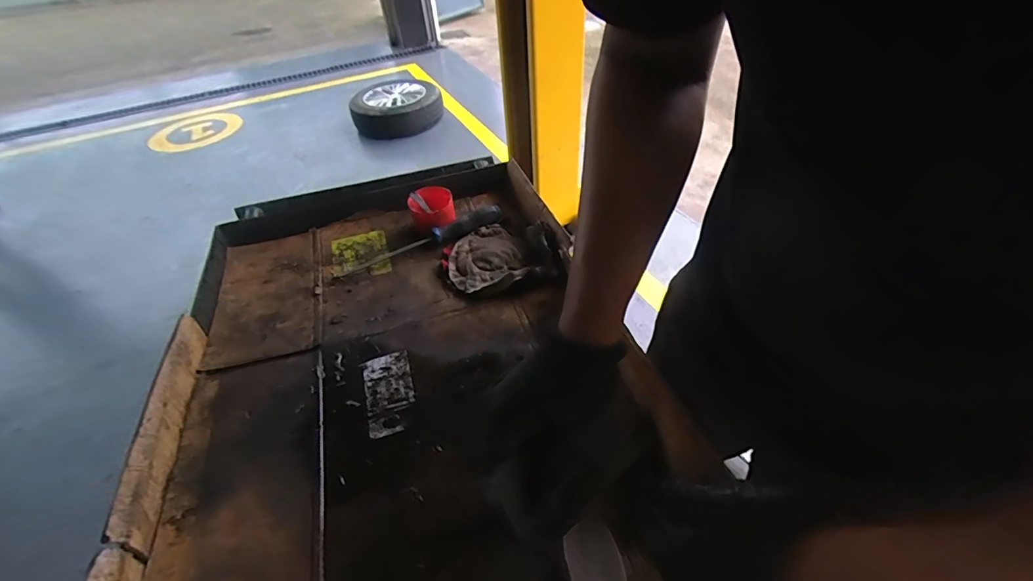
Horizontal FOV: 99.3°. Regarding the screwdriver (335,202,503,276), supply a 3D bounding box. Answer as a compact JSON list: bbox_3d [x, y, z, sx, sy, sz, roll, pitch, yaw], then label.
[{"bbox_3d":[-0.137,-0.075,0.639,0.246,0.029,0.029,-20,45,-16],"label":"screwdriver"}]

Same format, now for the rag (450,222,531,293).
[{"bbox_3d":[-0.045,-0.046,0.598,0.095,0.026,0.133,-15,44,-11],"label":"rag"}]

